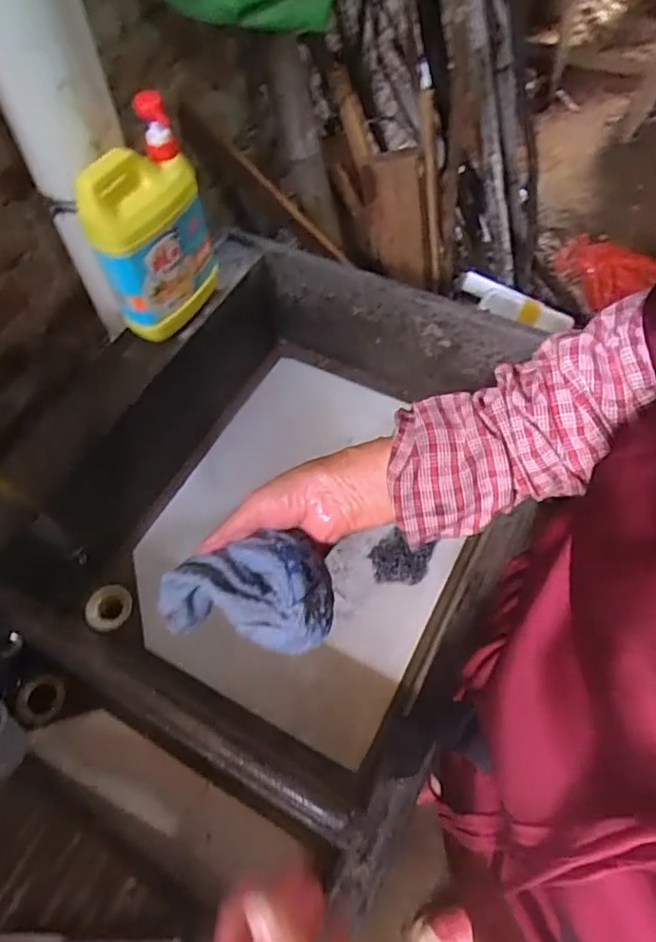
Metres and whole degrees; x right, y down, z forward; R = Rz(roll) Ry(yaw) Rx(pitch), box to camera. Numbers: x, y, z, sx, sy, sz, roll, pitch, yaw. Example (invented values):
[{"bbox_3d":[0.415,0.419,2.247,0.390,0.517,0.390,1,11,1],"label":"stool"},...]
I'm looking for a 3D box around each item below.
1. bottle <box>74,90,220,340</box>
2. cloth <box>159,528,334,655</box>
[{"bbox_3d":[-0.199,-0.263,0.670,0.054,0.220,0.144,25,63,15],"label":"bottle"},{"bbox_3d":[-0.050,0.074,0.389,0.112,0.053,0.075,8,60,6],"label":"cloth"}]

